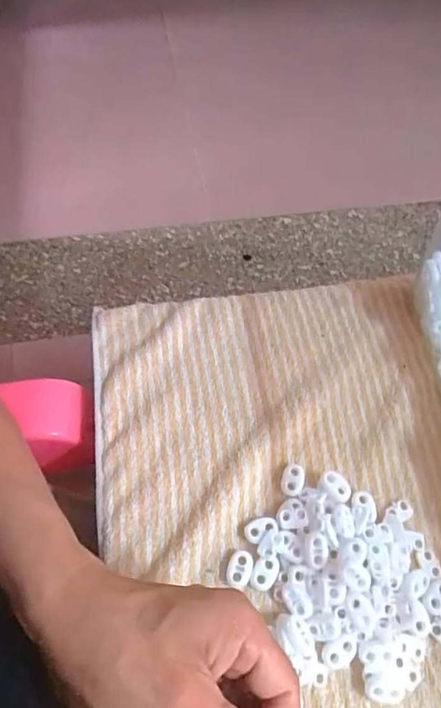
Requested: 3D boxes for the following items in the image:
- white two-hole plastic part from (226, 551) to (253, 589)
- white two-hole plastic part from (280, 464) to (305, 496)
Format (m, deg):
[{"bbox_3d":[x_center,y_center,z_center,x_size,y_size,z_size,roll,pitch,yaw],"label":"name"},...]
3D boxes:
[{"bbox_3d":[0.012,0.137,0.313,0.015,0.004,0.022,16,64,7],"label":"white two-hole plastic part"},{"bbox_3d":[0.050,0.087,0.340,0.015,0.004,0.022,22,65,10],"label":"white two-hole plastic part"}]

